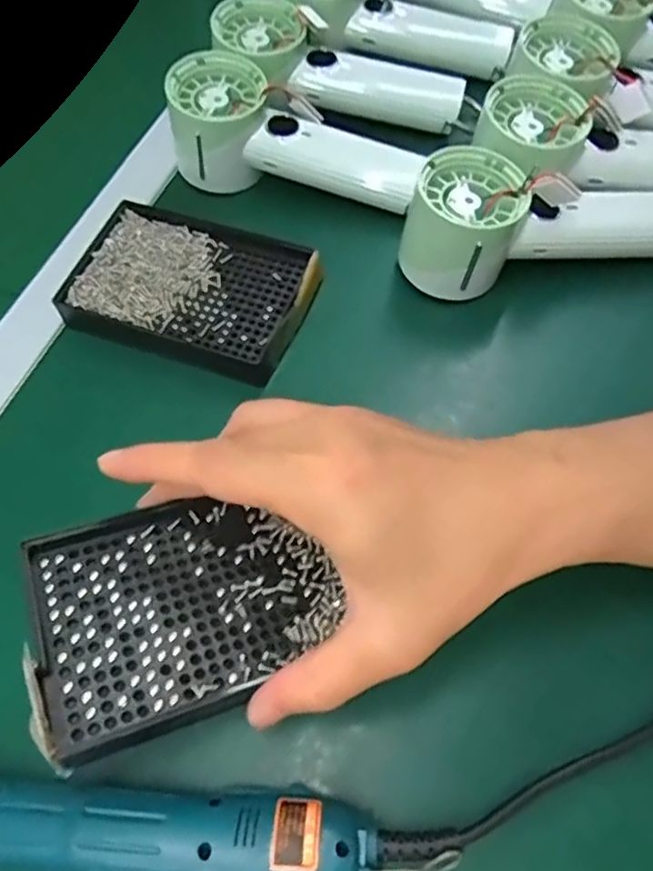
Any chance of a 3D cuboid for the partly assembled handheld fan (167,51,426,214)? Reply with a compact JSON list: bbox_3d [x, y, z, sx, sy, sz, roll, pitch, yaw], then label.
[{"bbox_3d":[-0.023,-0.189,0.432,0.166,0.058,0.063,19,65,-1],"label":"partly assembled handheld fan"}]

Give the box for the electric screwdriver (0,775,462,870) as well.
[{"bbox_3d":[-0.073,0.165,0.264,0.238,0.039,0.042,0,63,4],"label":"electric screwdriver"}]

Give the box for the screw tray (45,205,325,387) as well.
[{"bbox_3d":[-0.080,-0.091,0.398,0.139,0.017,0.091,18,66,13],"label":"screw tray"}]

